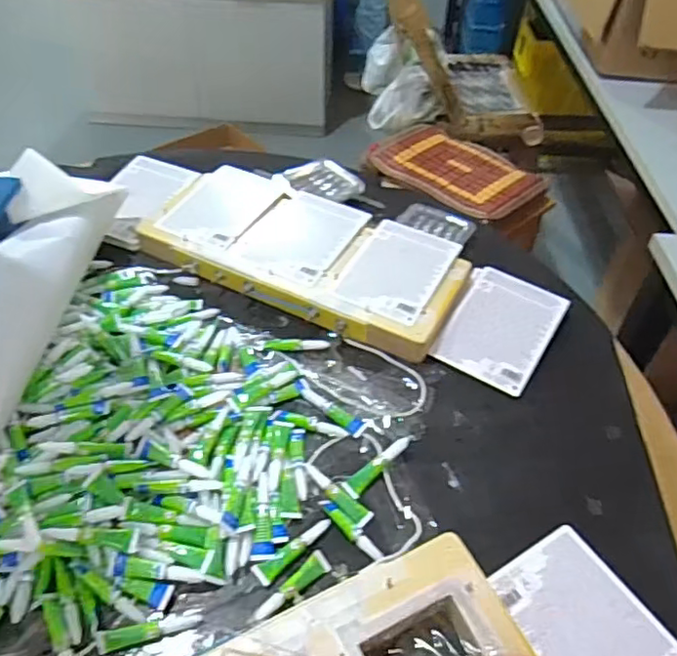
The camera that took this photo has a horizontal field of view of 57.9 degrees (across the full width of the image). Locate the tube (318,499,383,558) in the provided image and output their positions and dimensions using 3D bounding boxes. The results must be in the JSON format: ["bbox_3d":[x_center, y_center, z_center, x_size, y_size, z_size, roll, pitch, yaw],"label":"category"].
[{"bbox_3d":[0.012,0.189,0.575,0.014,0.007,0.076,-33,54,-30],"label":"tube"}]

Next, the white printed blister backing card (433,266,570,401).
[{"bbox_3d":[0.202,-0.003,0.761,0.119,0.007,0.173,27,56,19],"label":"white printed blister backing card"}]

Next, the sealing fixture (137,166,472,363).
[{"bbox_3d":[-0.047,-0.109,0.823,0.431,0.038,0.209,23,49,20],"label":"sealing fixture"}]

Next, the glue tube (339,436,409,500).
[{"bbox_3d":[0.040,0.139,0.624,0.084,0.017,0.019,-33,54,-30],"label":"glue tube"}]

